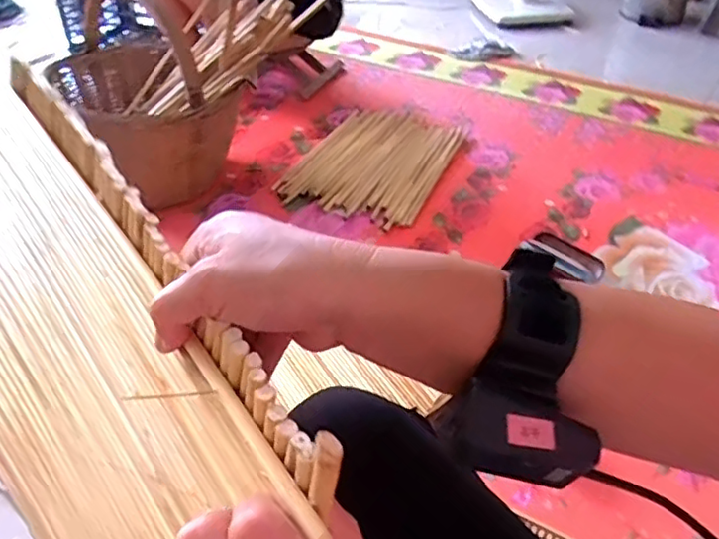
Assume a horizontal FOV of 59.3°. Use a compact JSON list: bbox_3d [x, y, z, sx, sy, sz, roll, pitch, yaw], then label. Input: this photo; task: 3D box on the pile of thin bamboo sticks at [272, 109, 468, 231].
[{"bbox_3d":[0.051,-0.282,1.501,0.328,0.038,0.462,20,47,19],"label":"pile of thin bamboo sticks"}]

